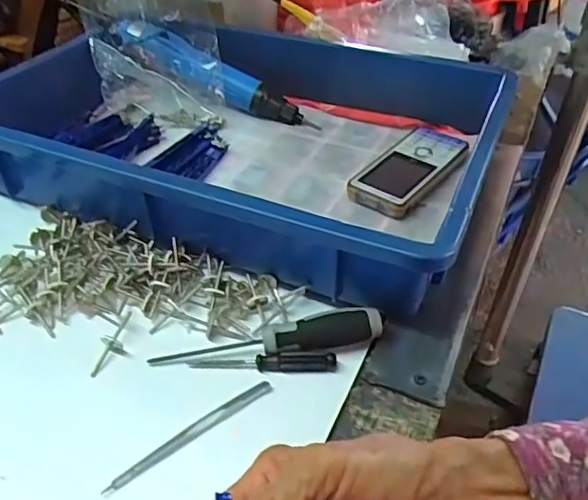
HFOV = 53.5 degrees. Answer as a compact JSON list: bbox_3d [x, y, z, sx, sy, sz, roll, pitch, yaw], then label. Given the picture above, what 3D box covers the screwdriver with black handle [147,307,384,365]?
[{"bbox_3d":[-0.015,0.053,0.374,0.145,0.022,0.022,-2,40,-4],"label":"screwdriver with black handle"}]

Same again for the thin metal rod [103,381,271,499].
[{"bbox_3d":[-0.058,0.105,0.333,0.106,0.009,0.008,-26,47,-28],"label":"thin metal rod"}]

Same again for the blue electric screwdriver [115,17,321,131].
[{"bbox_3d":[-0.083,-0.181,0.604,0.226,0.036,0.032,29,43,1],"label":"blue electric screwdriver"}]

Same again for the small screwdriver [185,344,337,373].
[{"bbox_3d":[-0.021,0.068,0.368,0.093,0.009,0.013,1,40,1],"label":"small screwdriver"}]

